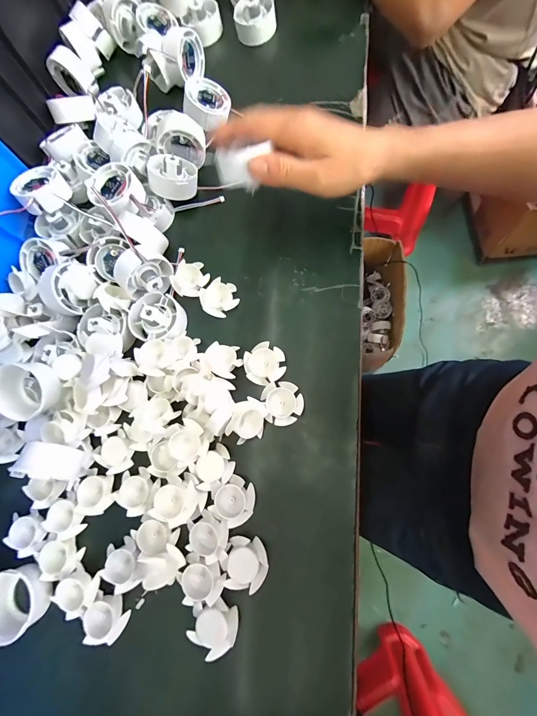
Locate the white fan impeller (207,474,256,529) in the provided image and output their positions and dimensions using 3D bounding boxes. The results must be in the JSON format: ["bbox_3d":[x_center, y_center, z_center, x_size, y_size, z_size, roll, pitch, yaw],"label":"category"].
[{"bbox_3d":[-0.032,0.126,0.264,0.039,0.011,0.038,-2,76,7],"label":"white fan impeller"}]

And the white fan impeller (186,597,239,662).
[{"bbox_3d":[-0.043,0.221,0.242,0.032,0.018,0.037,33,82,13],"label":"white fan impeller"}]

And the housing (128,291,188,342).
[{"bbox_3d":[-0.117,-0.044,0.309,0.058,0.024,0.050,1,76,7],"label":"housing"}]

